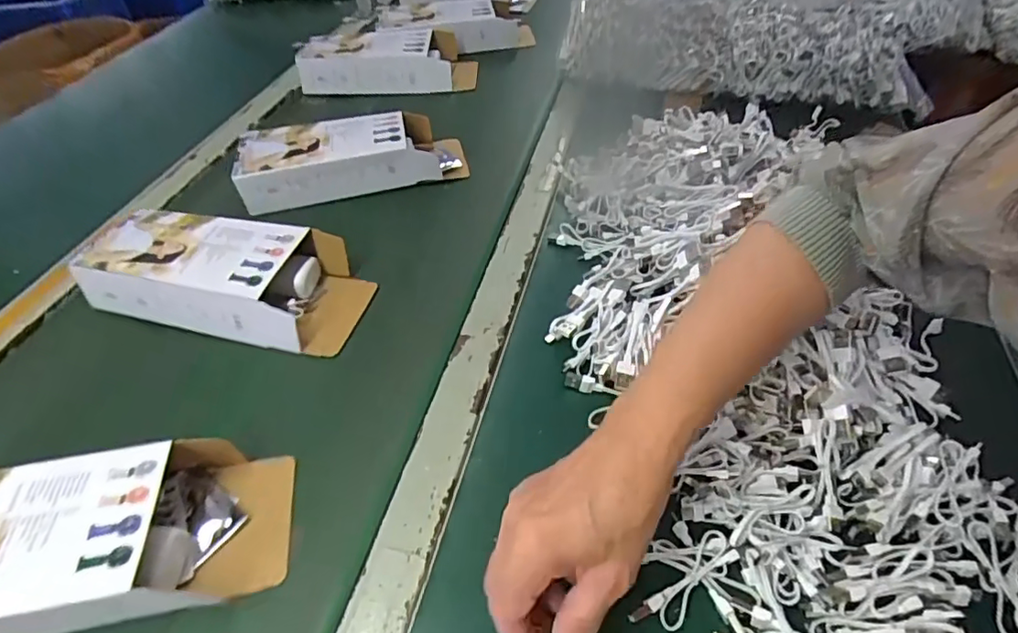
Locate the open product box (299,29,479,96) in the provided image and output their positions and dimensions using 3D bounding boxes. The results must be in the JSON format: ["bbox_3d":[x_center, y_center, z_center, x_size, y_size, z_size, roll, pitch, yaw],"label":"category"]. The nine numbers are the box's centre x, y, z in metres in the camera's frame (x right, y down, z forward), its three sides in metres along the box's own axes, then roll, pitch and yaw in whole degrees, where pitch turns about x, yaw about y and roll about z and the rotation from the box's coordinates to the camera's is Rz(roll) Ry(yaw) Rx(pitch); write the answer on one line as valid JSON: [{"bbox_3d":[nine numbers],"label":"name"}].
[{"bbox_3d":[-0.181,-0.391,0.854,0.261,0.057,0.129,-1,49,-1],"label":"open product box"}]

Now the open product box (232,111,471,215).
[{"bbox_3d":[-0.181,-0.191,0.662,0.252,0.064,0.100,-15,45,-5],"label":"open product box"}]

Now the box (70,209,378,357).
[{"bbox_3d":[-0.257,-0.039,0.524,0.259,0.060,0.107,4,47,13],"label":"box"}]

